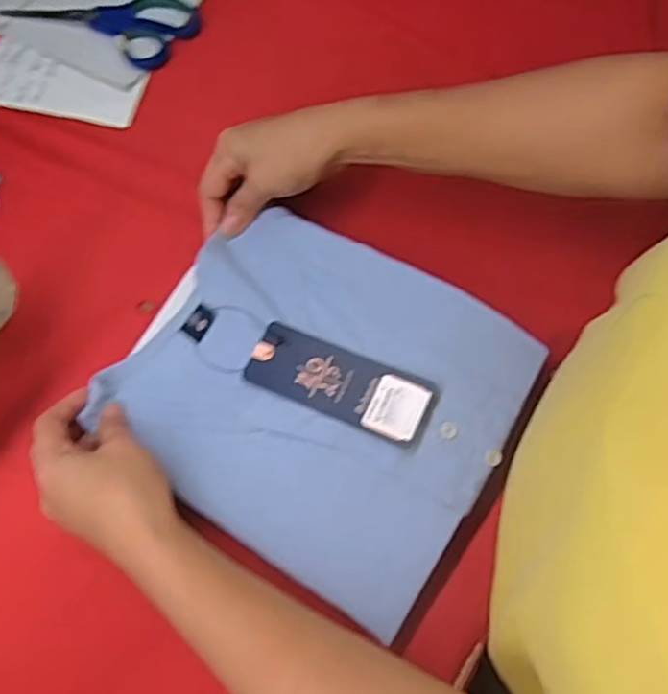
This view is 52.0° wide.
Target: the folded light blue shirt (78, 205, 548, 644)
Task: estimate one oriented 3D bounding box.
[{"bbox_3d":[-0.015,0.025,0.442,0.242,0.035,0.201,31,74,13],"label":"folded light blue shirt"}]

